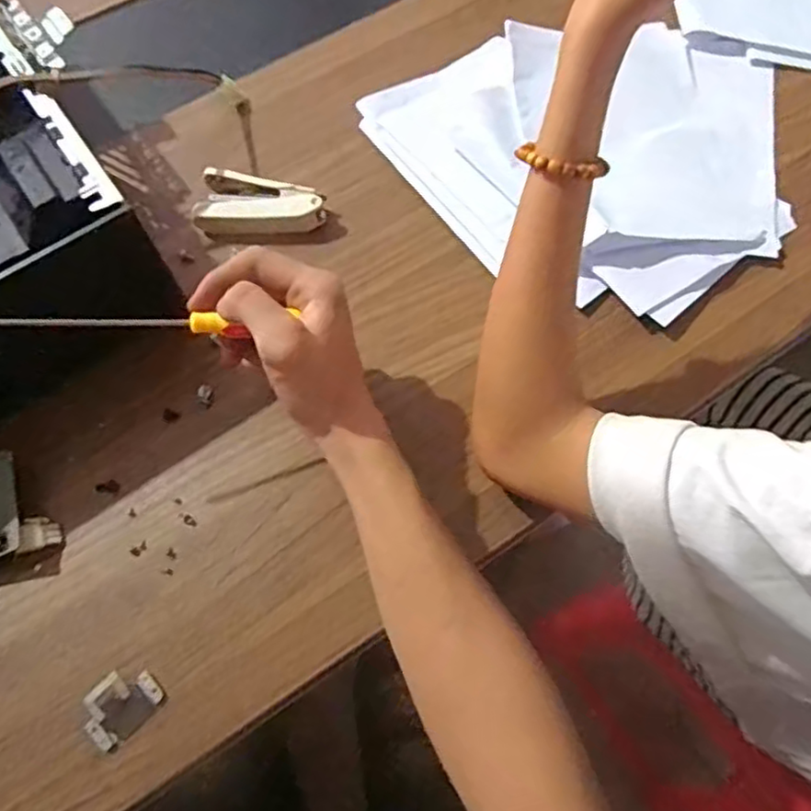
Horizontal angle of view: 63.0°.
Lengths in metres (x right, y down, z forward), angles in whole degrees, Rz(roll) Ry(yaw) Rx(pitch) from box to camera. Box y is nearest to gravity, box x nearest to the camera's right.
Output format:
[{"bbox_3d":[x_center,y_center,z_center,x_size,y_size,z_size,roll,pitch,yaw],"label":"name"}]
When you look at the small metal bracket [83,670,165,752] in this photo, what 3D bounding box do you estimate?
[{"bbox_3d":[-0.152,0.159,0.350,0.028,0.015,0.039,37,73,16],"label":"small metal bracket"}]

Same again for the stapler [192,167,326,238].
[{"bbox_3d":[-0.103,-0.145,0.473,0.089,0.017,0.047,-4,67,1],"label":"stapler"}]

